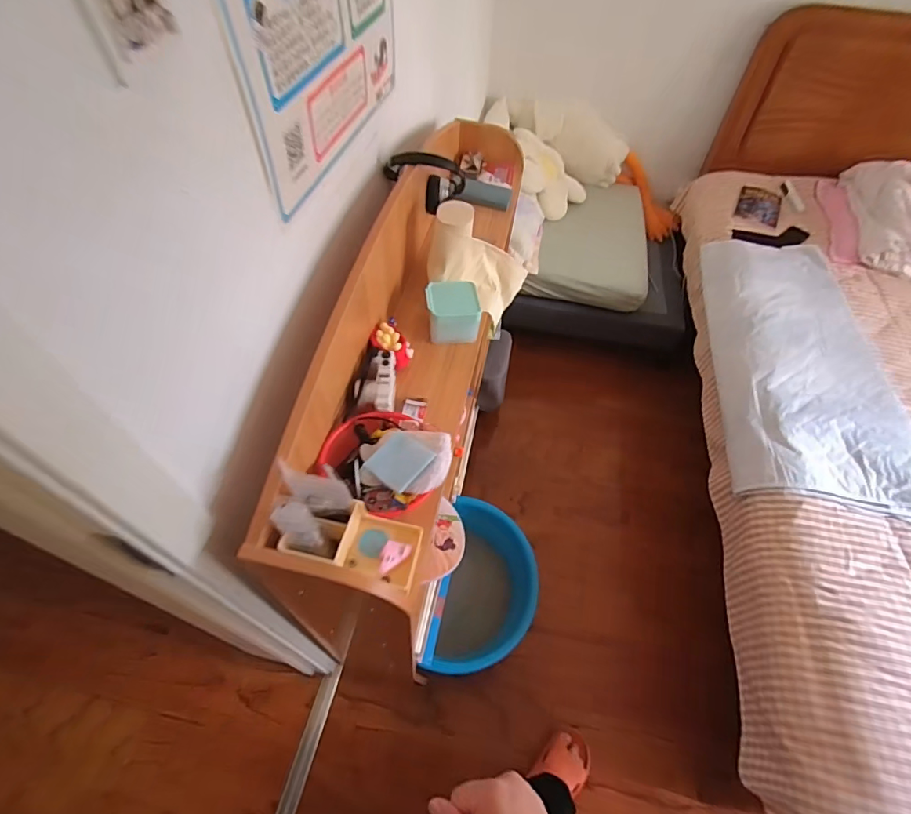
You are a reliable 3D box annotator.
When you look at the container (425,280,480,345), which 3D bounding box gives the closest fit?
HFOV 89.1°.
[{"bbox_3d":[-0.005,-0.183,0.883,0.095,0.073,0.109,-6,54,-6],"label":"container"}]

